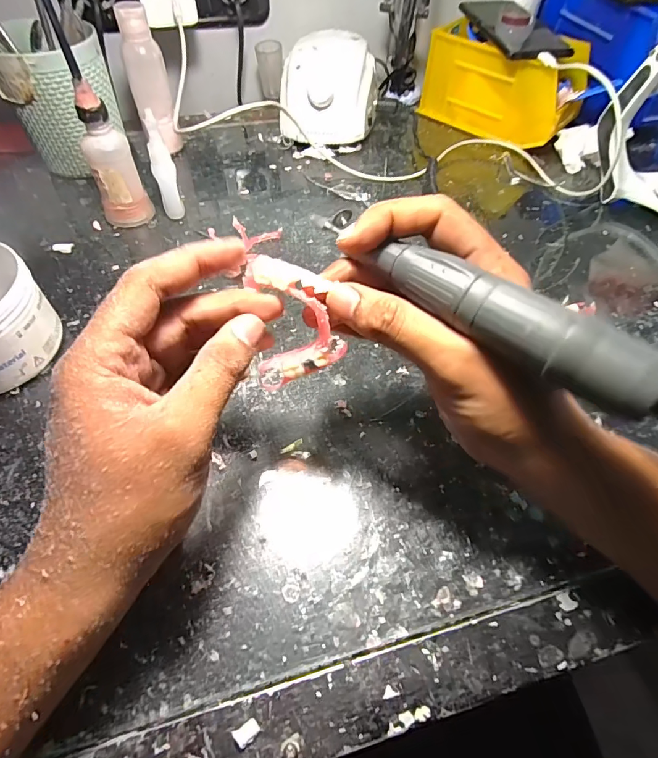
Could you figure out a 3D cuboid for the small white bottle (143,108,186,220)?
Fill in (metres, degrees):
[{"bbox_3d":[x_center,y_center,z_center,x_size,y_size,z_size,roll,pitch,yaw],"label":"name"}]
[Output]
[{"bbox_3d":[-0.145,-0.184,0.371,0.019,0.086,0.021,-14,57,-12],"label":"small white bottle"}]

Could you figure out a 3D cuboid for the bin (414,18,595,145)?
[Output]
[{"bbox_3d":[0.210,-0.352,0.505,0.165,0.087,0.097,37,61,21],"label":"bin"}]

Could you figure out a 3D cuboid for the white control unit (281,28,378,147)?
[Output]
[{"bbox_3d":[0.002,-0.328,0.483,0.106,0.080,0.122,7,55,2],"label":"white control unit"}]

